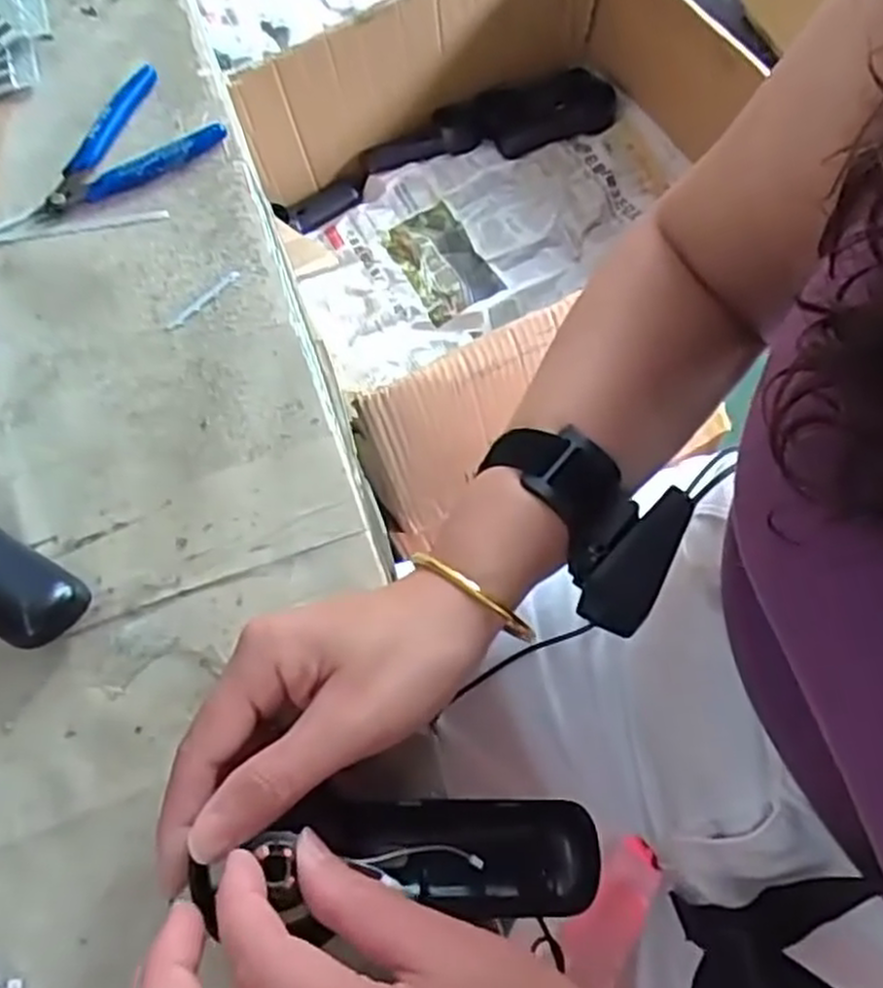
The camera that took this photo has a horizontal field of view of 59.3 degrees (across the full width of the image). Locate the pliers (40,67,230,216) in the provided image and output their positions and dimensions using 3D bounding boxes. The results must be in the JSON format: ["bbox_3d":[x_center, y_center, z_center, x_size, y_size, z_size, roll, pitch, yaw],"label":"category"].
[{"bbox_3d":[-0.199,-0.215,0.476,0.112,0.016,0.077,-35,70,-6],"label":"pliers"}]

